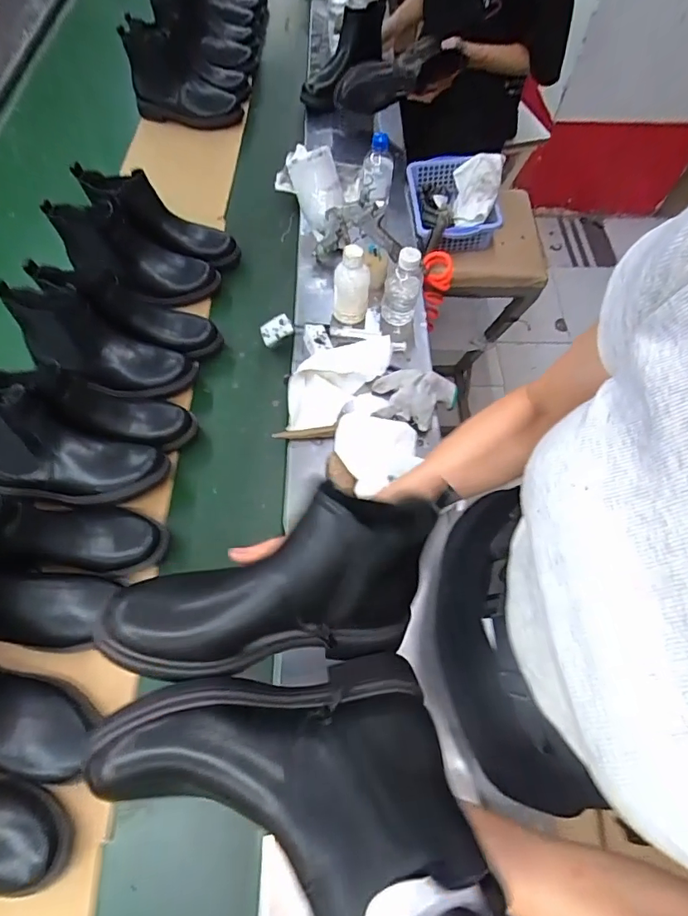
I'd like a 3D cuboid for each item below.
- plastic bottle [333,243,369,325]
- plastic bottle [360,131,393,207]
[{"bbox_3d":[0.011,-0.274,0.762,0.054,0.121,0.055,12,63,5],"label":"plastic bottle"},{"bbox_3d":[0.065,-0.554,0.925,0.062,0.121,0.051,2,63,-1],"label":"plastic bottle"}]

